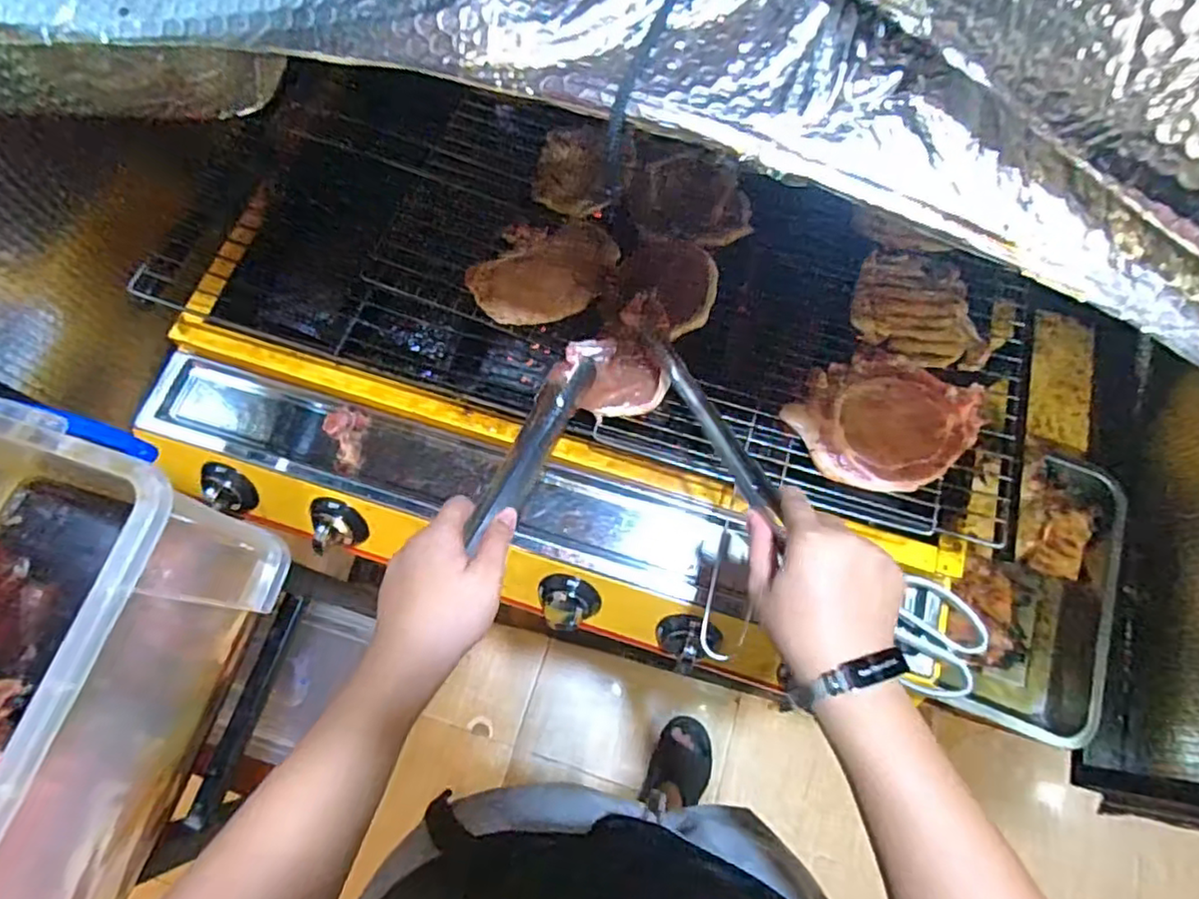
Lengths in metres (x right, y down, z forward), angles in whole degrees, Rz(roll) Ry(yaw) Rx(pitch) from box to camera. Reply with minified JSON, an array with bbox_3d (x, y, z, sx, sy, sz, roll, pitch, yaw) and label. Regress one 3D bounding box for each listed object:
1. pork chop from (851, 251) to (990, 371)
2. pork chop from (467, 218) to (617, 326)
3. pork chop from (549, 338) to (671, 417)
[{"bbox_3d":[0.286,-0.127,0.587,0.105,0.013,0.110,0,70,-2],"label":"pork chop"},{"bbox_3d":[-0.051,-0.168,0.612,0.138,0.011,0.107,-10,70,-6],"label":"pork chop"},{"bbox_3d":[0.010,-0.068,0.566,0.097,0.029,0.067,7,70,1],"label":"pork chop"}]

